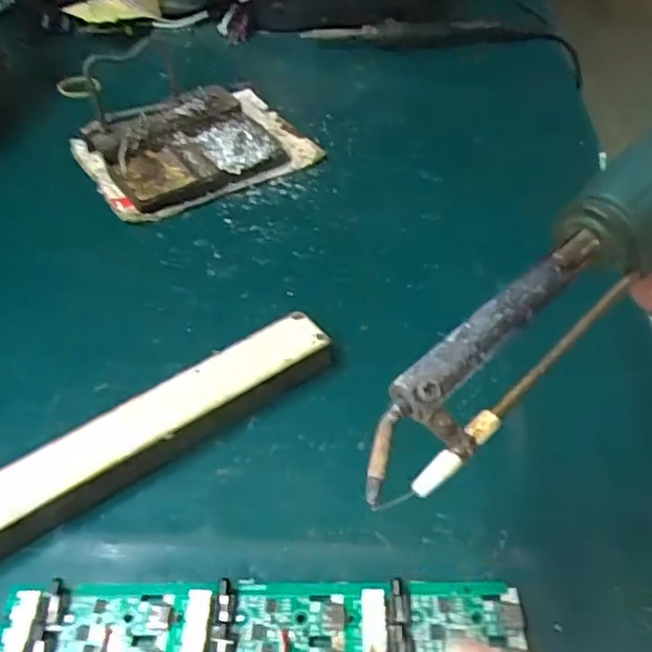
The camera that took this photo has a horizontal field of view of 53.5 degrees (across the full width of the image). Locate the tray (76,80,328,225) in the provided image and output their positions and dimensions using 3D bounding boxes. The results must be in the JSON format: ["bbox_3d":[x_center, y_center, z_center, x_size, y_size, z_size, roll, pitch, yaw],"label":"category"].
[{"bbox_3d":[-0.094,-0.133,0.463,0.147,0.033,0.115,-25,49,-22],"label":"tray"}]

